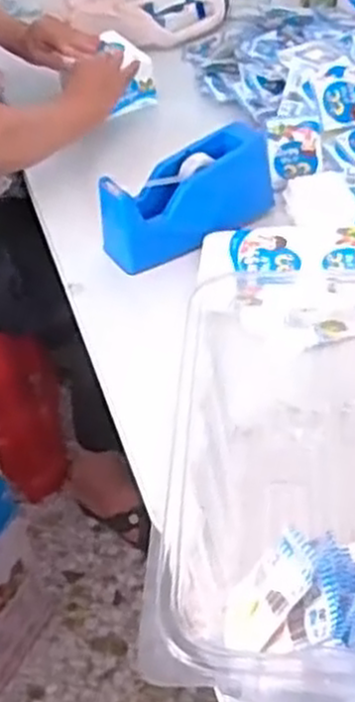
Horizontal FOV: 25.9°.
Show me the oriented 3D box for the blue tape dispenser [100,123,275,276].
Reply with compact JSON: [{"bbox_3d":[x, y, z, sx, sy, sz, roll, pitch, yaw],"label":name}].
[{"bbox_3d":[0.020,-0.185,0.905,0.236,0.094,0.075,-31,49,-24],"label":"blue tape dispenser"}]

